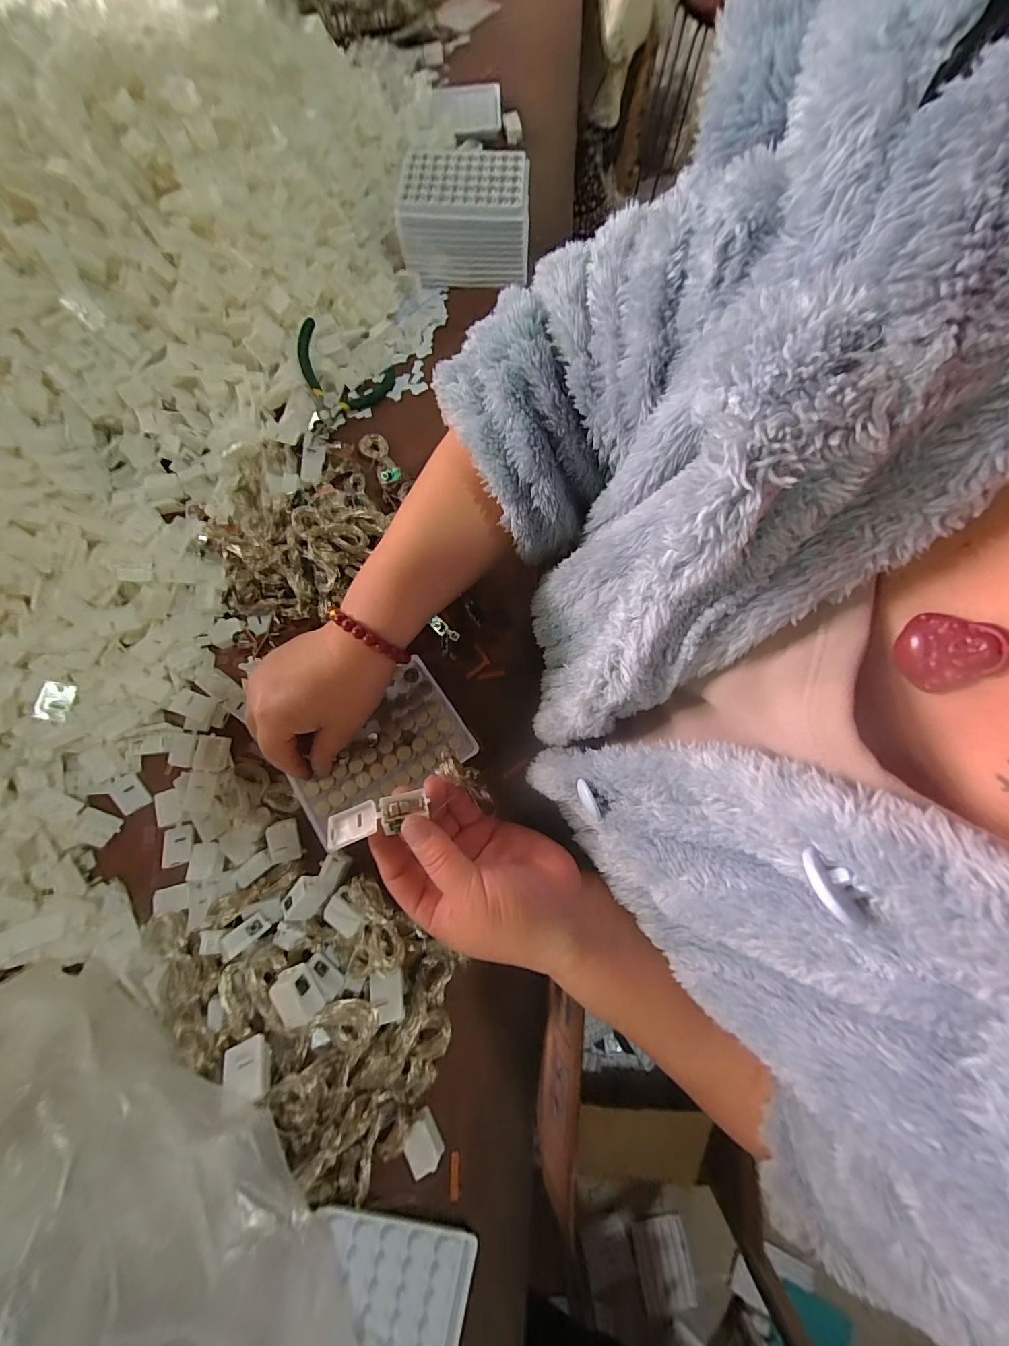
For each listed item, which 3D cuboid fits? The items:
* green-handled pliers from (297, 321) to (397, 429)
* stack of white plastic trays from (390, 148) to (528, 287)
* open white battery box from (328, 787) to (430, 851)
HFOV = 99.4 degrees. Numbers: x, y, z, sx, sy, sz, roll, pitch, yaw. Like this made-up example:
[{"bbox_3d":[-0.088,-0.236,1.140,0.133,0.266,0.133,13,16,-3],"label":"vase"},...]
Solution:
[{"bbox_3d":[-0.164,-0.274,0.419,0.088,0.022,0.100,19,81,-22],"label":"green-handled pliers"},{"bbox_3d":[-0.039,-0.473,0.445,0.126,0.054,0.100,2,74,2],"label":"stack of white plastic trays"},{"bbox_3d":[-0.071,0.079,0.240,0.055,0.013,0.019,-19,74,-10],"label":"open white battery box"}]

